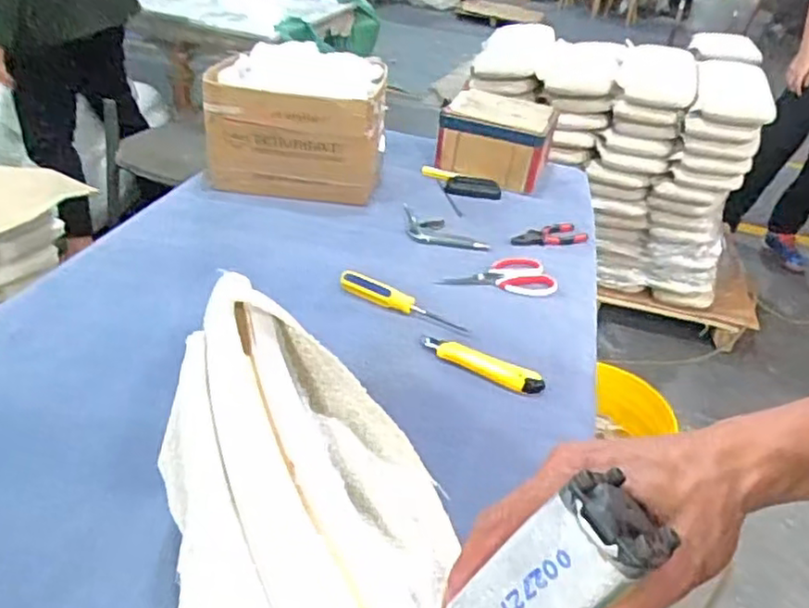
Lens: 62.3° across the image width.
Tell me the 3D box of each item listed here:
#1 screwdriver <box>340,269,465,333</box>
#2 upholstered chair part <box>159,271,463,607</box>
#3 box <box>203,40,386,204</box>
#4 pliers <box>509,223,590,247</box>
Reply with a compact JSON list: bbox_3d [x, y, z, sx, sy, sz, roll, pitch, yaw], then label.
[{"bbox_3d":[-0.004,-0.007,0.951,0.192,0.026,0.029,18,33,17],"label":"screwdriver"},{"bbox_3d":[-0.065,0.134,0.433,0.154,0.104,0.391,-6,45,-21],"label":"upholstered chair part"},{"bbox_3d":[-0.202,-0.332,1.268,0.310,0.237,0.201,6,32,-2],"label":"box"},{"bbox_3d":[0.258,-0.121,1.207,0.154,0.010,0.062,-12,36,-28],"label":"pliers"}]

